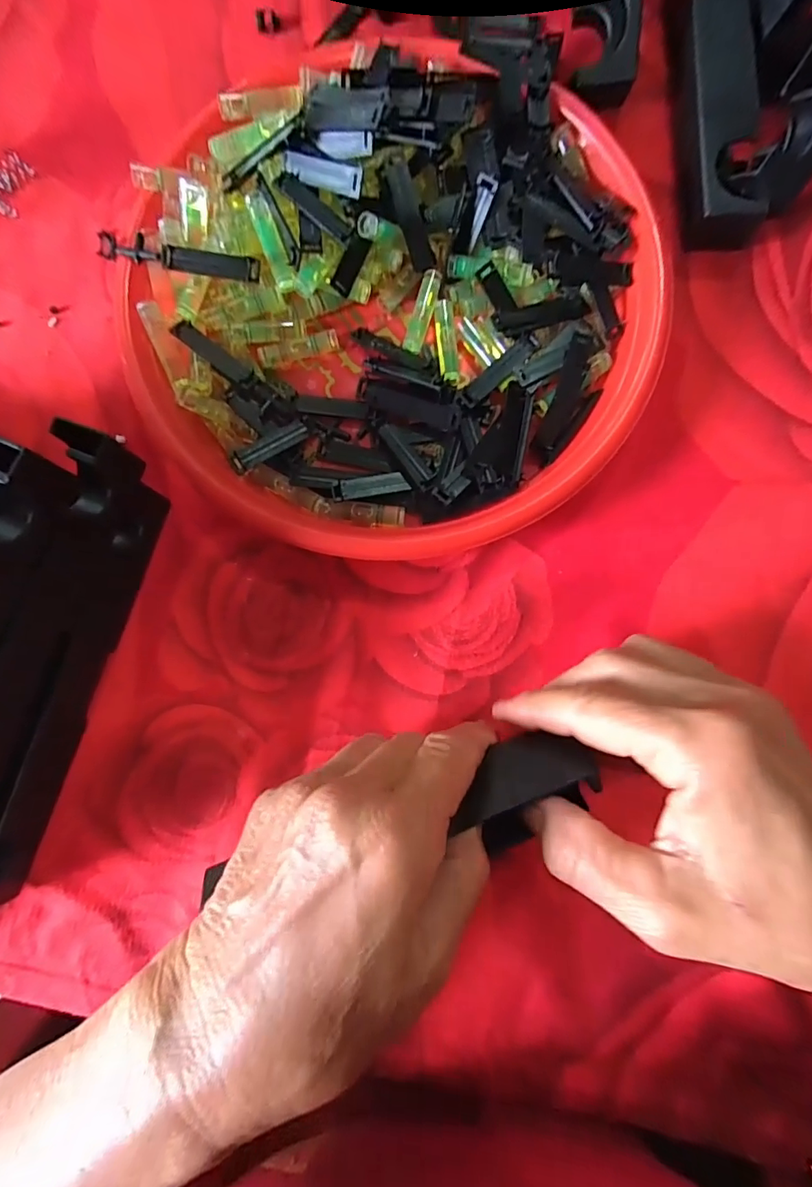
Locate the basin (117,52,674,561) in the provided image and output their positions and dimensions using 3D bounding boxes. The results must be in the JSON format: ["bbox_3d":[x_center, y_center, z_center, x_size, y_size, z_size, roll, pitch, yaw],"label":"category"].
[{"bbox_3d":[-0.005,-0.132,0.234,0.242,0.047,0.218,-5,84,1],"label":"basin"}]

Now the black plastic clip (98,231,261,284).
[{"bbox_3d":[-0.106,-0.159,0.234,0.075,0.006,0.013,8,85,2],"label":"black plastic clip"}]

